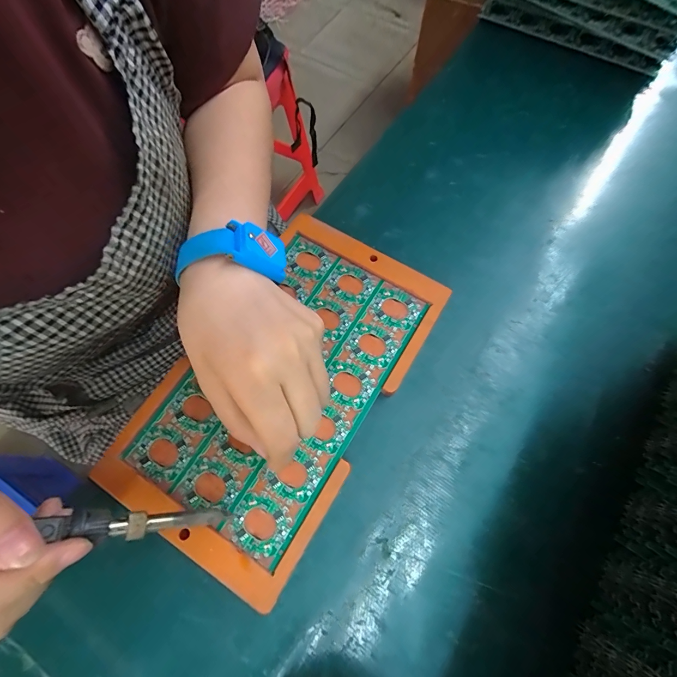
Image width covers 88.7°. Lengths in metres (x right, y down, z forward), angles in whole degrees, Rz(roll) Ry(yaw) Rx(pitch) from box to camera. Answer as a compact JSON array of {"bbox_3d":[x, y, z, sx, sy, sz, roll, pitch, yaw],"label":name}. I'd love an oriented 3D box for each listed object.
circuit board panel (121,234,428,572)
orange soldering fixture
[{"bbox_3d":[-0.036,0.027,0.244,0.118,0.007,0.201,31,72,10],"label":"circuit board panel"},{"bbox_3d":[-0.035,0.027,0.242,0.136,0.008,0.236,32,73,10],"label":"orange soldering fixture"}]

